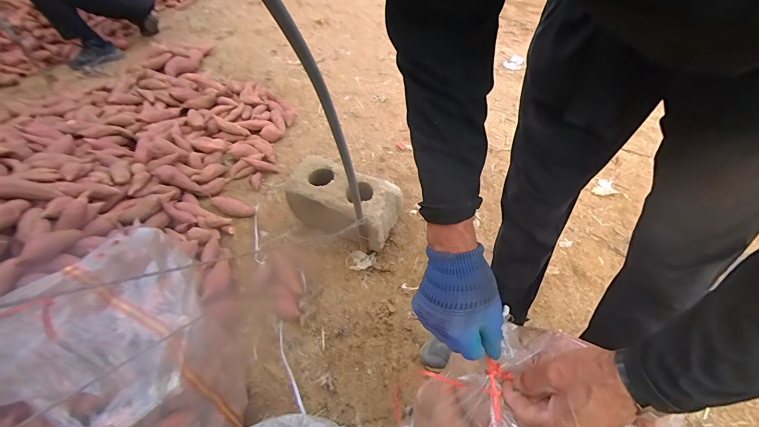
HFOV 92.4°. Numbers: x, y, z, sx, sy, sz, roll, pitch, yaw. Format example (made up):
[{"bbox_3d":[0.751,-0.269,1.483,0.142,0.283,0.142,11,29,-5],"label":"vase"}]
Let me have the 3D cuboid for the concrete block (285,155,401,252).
[{"bbox_3d":[-0.135,-0.024,1.293,0.393,0.202,0.171,21,53,20],"label":"concrete block"}]

